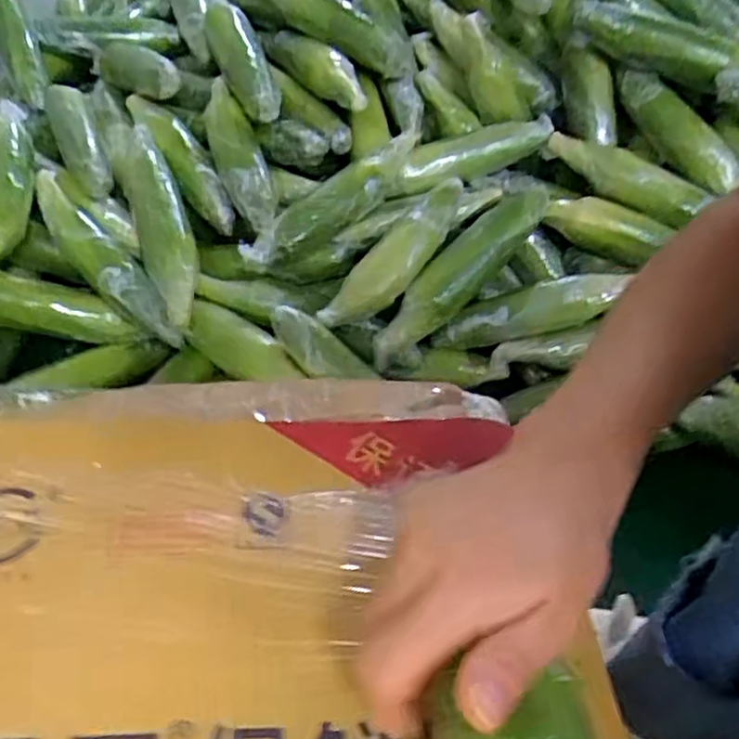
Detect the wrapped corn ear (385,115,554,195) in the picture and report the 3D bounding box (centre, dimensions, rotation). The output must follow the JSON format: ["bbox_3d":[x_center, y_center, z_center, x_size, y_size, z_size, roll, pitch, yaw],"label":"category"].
[{"bbox_3d":[0.115,-0.250,0.848,0.212,0.056,0.041,-14,48,-17],"label":"wrapped corn ear"}]

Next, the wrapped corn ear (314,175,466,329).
[{"bbox_3d":[0.031,-0.124,0.751,0.048,0.044,0.223,31,69,27],"label":"wrapped corn ear"}]

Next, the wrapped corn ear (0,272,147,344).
[{"bbox_3d":[-0.355,-0.067,0.754,0.227,0.053,0.054,13,43,-18],"label":"wrapped corn ear"}]

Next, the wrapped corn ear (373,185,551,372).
[{"bbox_3d":[0.104,-0.112,0.787,0.054,0.046,0.292,33,68,29],"label":"wrapped corn ear"}]

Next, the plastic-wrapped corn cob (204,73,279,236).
[{"bbox_3d":[-0.148,-0.242,0.819,0.054,0.040,0.240,-15,62,-13],"label":"plastic-wrapped corn cob"}]

